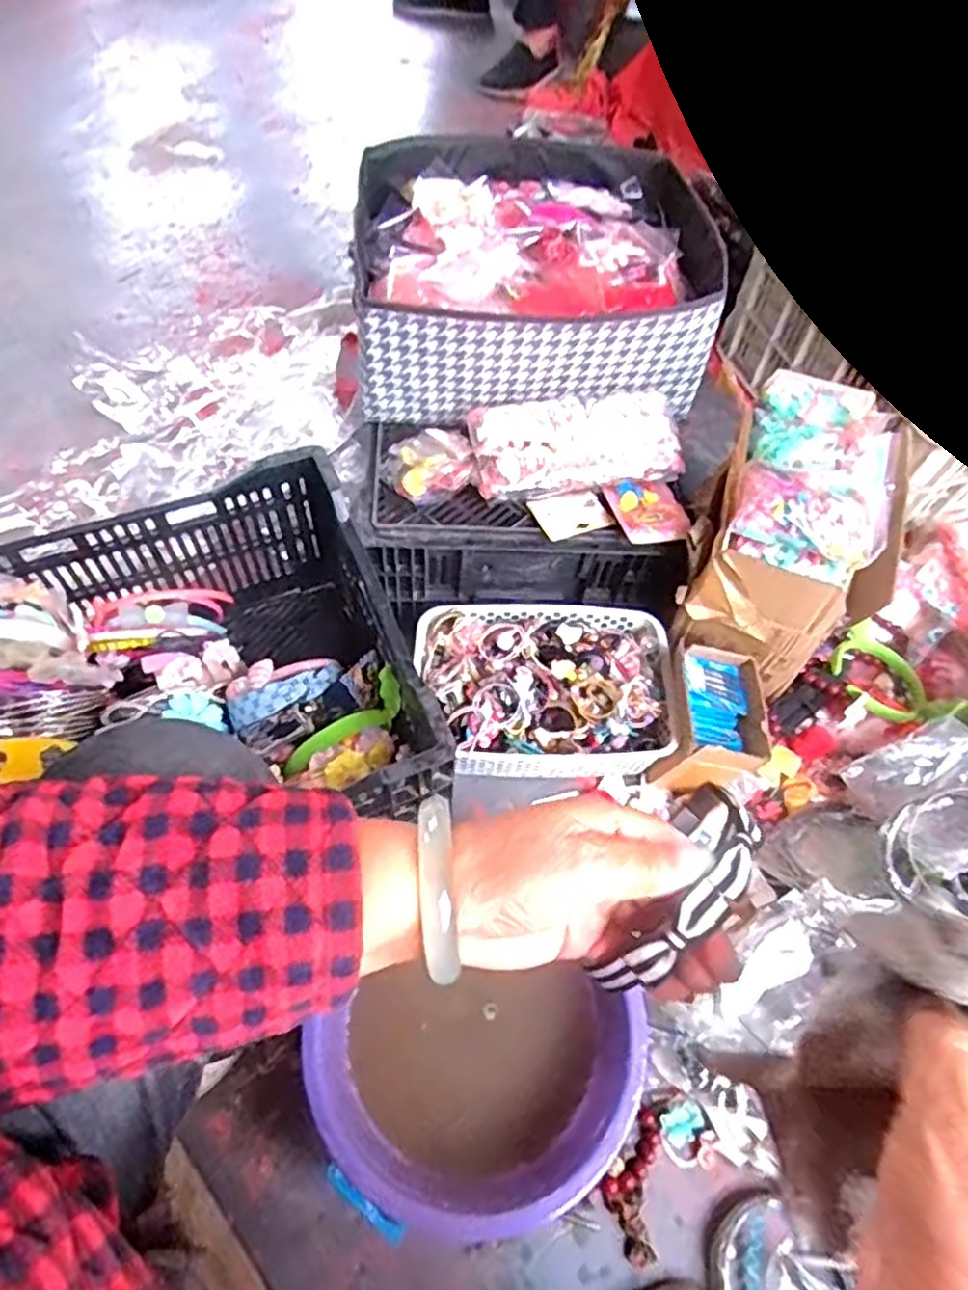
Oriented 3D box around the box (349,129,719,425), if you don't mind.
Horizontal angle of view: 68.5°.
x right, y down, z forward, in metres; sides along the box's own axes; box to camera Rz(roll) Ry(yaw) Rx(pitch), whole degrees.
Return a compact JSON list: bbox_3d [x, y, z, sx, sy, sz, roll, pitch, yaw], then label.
[{"bbox_3d":[0.057,-0.449,0.864,0.388,0.172,0.361,0,59,-4],"label":"box"}]

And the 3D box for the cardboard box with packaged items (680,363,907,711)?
[{"bbox_3d":[0.352,-0.148,0.822,0.189,0.207,0.331,21,60,9],"label":"cardboard box with packaged items"}]

